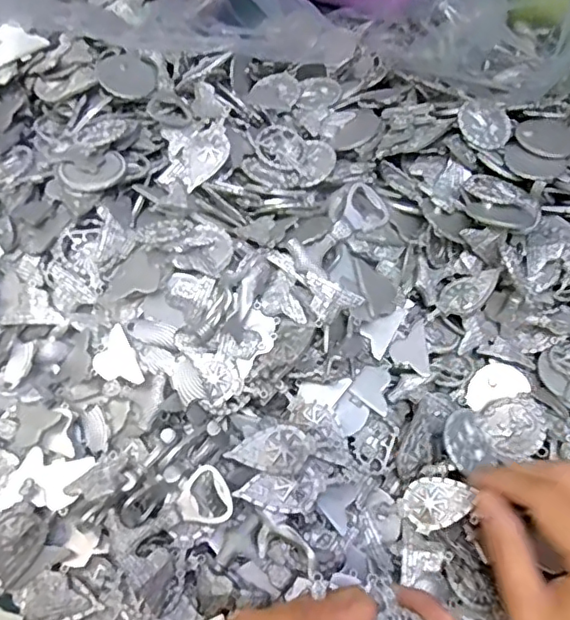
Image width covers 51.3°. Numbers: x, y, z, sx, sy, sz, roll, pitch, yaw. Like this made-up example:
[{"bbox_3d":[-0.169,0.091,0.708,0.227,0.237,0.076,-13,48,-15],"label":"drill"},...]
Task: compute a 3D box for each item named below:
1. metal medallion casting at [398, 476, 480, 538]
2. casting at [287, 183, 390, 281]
[{"bbox_3d":[0.083,0.103,0.322,0.039,0.004,0.027,-31,68,7],"label":"metal medallion casting"},{"bbox_3d":[0.032,-0.046,0.346,0.068,0.005,0.029,-44,92,-19],"label":"casting"}]

